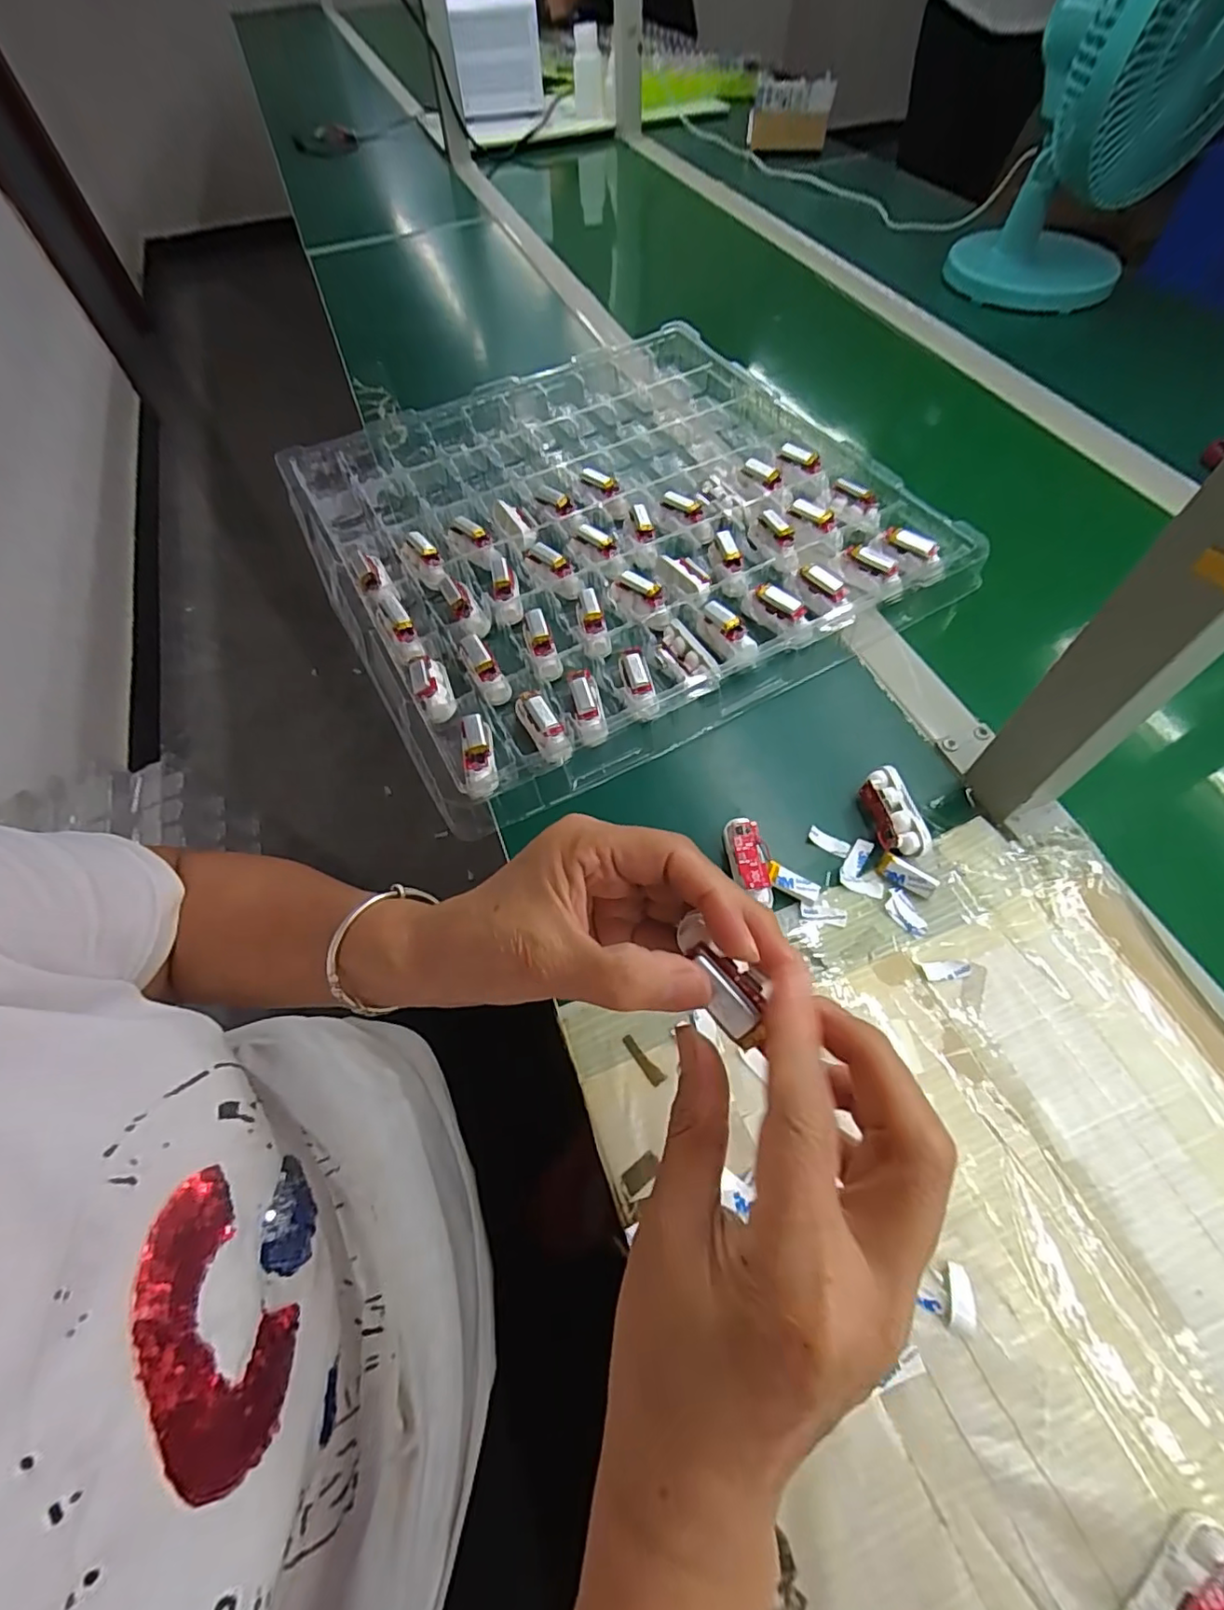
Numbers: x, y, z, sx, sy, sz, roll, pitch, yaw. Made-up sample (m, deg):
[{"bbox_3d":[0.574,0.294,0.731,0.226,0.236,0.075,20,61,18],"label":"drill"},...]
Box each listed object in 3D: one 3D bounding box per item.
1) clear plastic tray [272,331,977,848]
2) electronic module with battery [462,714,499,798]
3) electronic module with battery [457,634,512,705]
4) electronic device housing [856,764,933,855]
[{"bbox_3d":[-0.010,-0.262,0.533,0.476,0.037,0.488,-26,63,-12],"label":"clear plastic tray"},{"bbox_3d":[-0.091,-0.035,0.401,0.021,0.015,0.060,-10,61,-3],"label":"electronic module with battery"},{"bbox_3d":[-0.096,-0.101,0.439,0.020,0.019,0.056,-30,76,-14],"label":"electronic module with battery"},{"bbox_3d":[0.176,0.006,0.373,0.027,0.017,0.058,-8,60,-2],"label":"electronic device housing"}]

